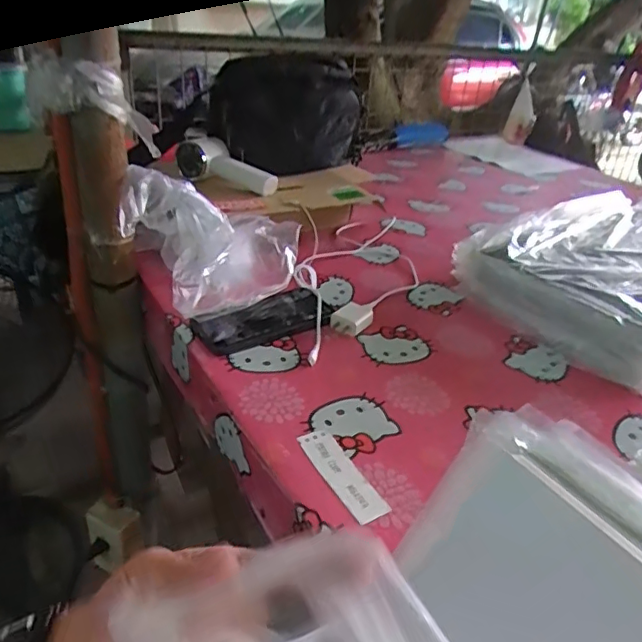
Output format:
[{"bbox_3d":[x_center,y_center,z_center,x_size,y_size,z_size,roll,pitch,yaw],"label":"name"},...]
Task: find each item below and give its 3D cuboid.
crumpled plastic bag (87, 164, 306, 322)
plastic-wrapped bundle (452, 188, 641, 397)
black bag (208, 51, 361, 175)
[{"bbox_3d":[-0.143,-0.106,0.712,0.200,0.135,0.180,21,35,25],"label":"crumpled plastic bag"},{"bbox_3d":[0.416,-0.057,0.762,0.385,0.091,0.321,-13,36,-28],"label":"plastic-wrapped bundle"},{"bbox_3d":[-0.063,-0.335,0.931,0.259,0.172,0.124,-23,41,-38],"label":"black bag"}]

